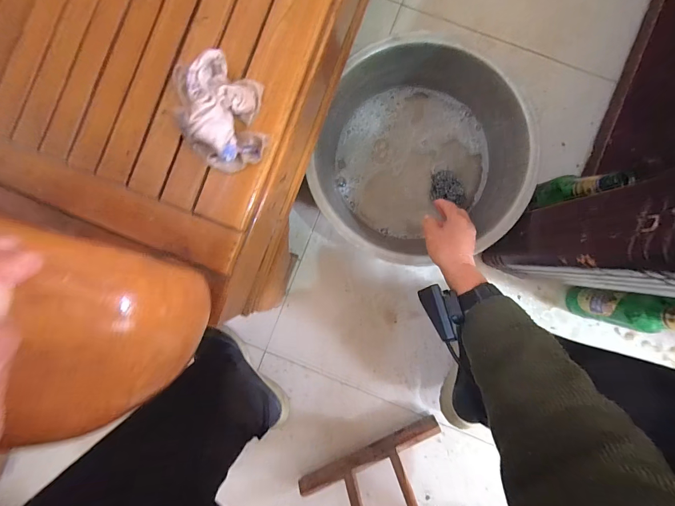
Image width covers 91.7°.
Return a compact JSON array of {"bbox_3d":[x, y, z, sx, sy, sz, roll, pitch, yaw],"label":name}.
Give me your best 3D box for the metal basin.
[{"bbox_3d":[0.166,-0.176,0.648,0.366,0.138,0.387,0,89,2],"label":"metal basin"}]

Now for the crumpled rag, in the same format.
[{"bbox_3d":[-0.124,-0.151,0.338,0.085,0.058,0.117,-9,86,6],"label":"crumpled rag"}]

